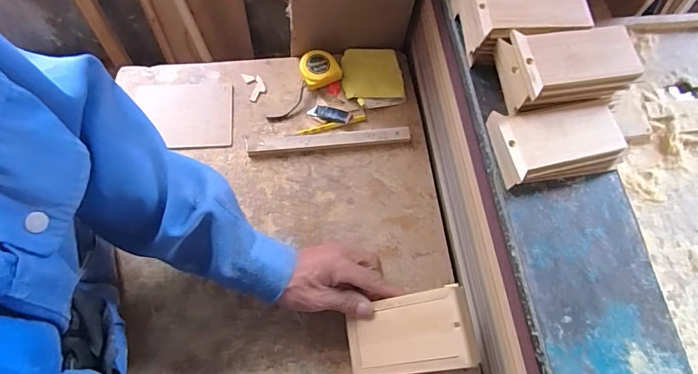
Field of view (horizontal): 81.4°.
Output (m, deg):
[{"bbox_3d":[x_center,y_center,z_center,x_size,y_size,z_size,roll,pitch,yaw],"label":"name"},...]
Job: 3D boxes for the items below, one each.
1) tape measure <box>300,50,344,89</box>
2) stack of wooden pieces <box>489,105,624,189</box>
[{"bbox_3d":[-0.044,-0.176,0.614,0.057,0.031,0.049,-26,73,-13],"label":"tape measure"},{"bbox_3d":[0.206,-0.045,0.402,0.120,0.025,0.068,-9,70,-6],"label":"stack of wooden pieces"}]

